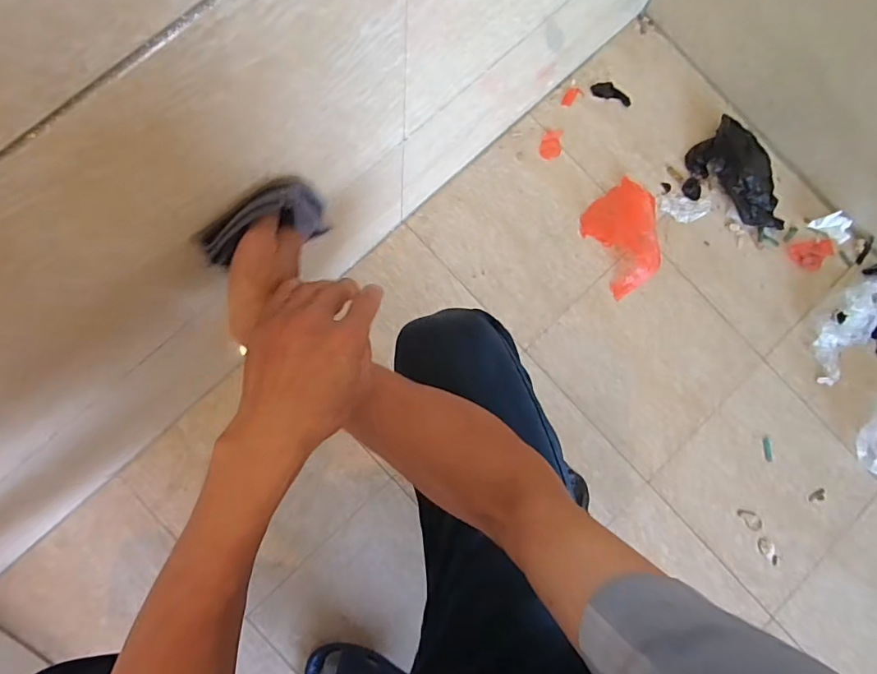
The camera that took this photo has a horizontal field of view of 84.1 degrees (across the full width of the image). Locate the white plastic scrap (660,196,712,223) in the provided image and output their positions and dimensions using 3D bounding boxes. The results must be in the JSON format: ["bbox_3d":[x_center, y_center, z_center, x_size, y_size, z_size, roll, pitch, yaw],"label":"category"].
[{"bbox_3d":[0.436,-0.224,0.854,0.096,0.006,0.049,-2,84,-4],"label":"white plastic scrap"}]

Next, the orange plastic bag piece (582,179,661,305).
[{"bbox_3d":[0.322,-0.171,0.827,0.121,0.031,0.170,-26,86,-6],"label":"orange plastic bag piece"}]

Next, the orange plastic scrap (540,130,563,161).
[{"bbox_3d":[0.197,-0.335,0.845,0.036,0.004,0.059,11,84,-3],"label":"orange plastic scrap"}]

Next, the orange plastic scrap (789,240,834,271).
[{"bbox_3d":[0.661,-0.144,0.857,0.077,0.009,0.051,-8,85,-4],"label":"orange plastic scrap"}]

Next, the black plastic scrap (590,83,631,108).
[{"bbox_3d":[0.312,-0.441,0.876,0.075,0.008,0.032,13,83,-2],"label":"black plastic scrap"}]

